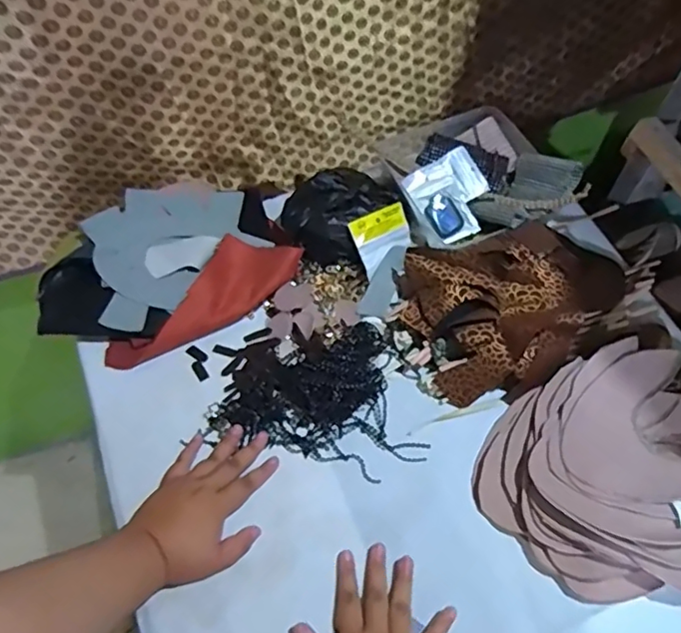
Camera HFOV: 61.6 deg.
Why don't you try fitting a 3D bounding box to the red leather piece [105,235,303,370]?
[{"bbox_3d":[-0.173,-0.022,0.699,0.254,0.045,0.093,-33,66,-16],"label":"red leather piece"}]

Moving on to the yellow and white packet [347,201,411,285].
[{"bbox_3d":[0.053,-0.100,0.708,0.082,0.009,0.065,-33,101,-22],"label":"yellow and white packet"}]

